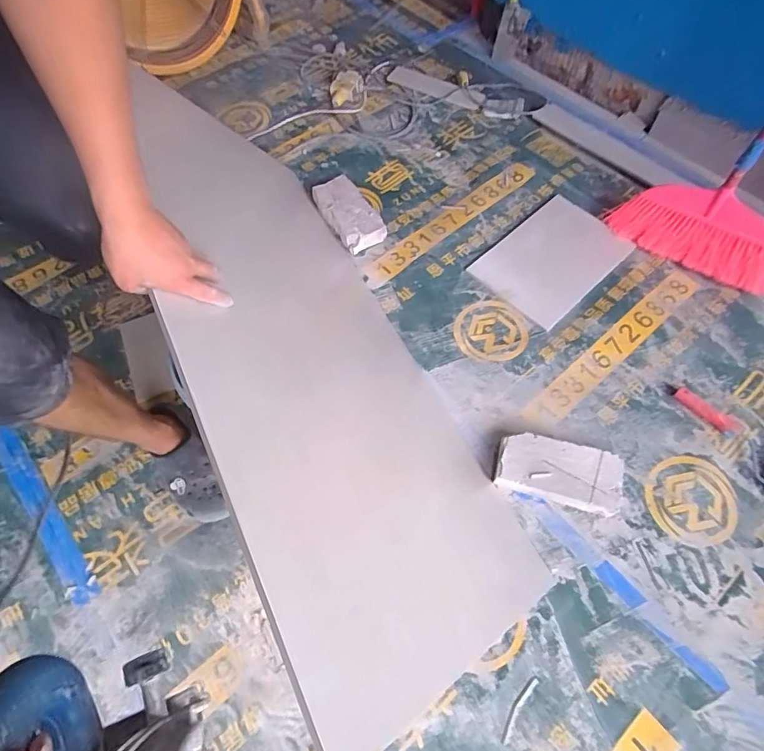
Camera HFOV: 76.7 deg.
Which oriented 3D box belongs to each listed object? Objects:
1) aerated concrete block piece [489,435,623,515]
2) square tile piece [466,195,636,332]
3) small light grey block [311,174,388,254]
[{"bbox_3d":[0.338,0.181,0.917,0.230,0.056,0.117,11,63,7],"label":"aerated concrete block piece"},{"bbox_3d":[0.406,-0.282,1.163,0.334,0.013,0.244,-41,66,-12],"label":"square tile piece"},{"bbox_3d":[-0.087,-0.417,1.233,0.114,0.047,0.239,-29,67,-13],"label":"small light grey block"}]

